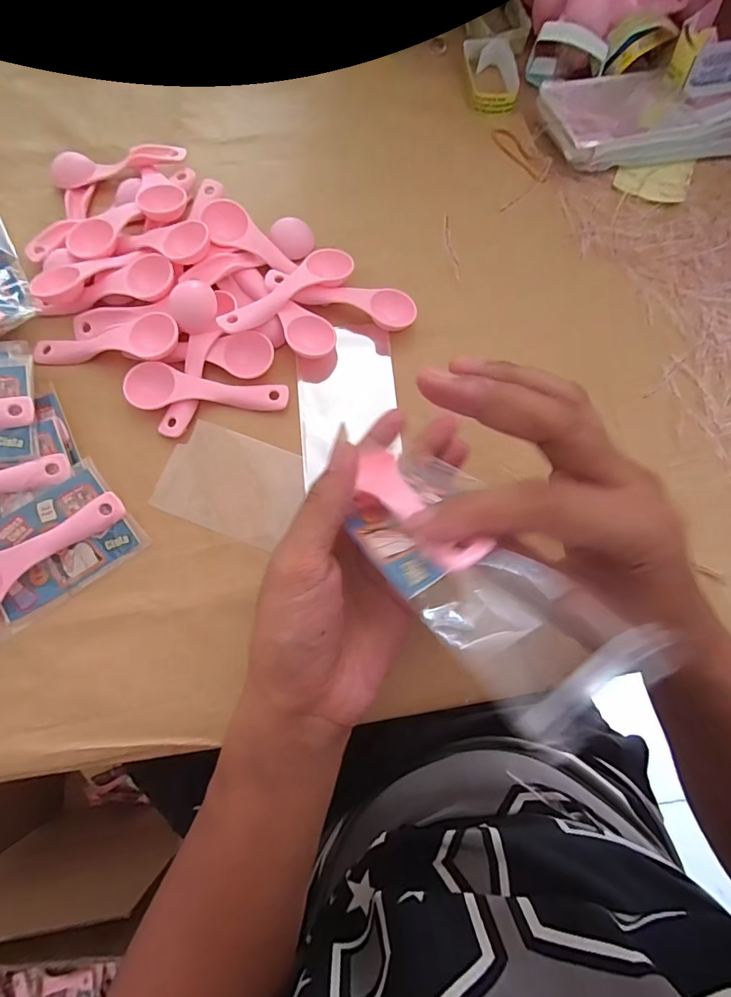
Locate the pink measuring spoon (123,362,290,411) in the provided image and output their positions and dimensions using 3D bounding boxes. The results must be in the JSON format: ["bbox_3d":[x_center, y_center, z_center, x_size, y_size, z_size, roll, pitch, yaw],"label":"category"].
[{"bbox_3d":[-0.112,-0.079,0.324,0.111,0.011,0.032,-2,75,-2],"label":"pink measuring spoon"}]

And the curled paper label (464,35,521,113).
[{"bbox_3d":[0.116,-0.380,0.406,0.043,0.019,0.068,-6,75,-4],"label":"curled paper label"}]

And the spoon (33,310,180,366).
[{"bbox_3d":[-0.185,-0.111,0.326,0.106,0.011,0.034,-7,75,9],"label":"spoon"}]

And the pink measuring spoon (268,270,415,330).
[{"bbox_3d":[-0.018,-0.151,0.343,0.111,0.017,0.033,15,75,2],"label":"pink measuring spoon"}]

